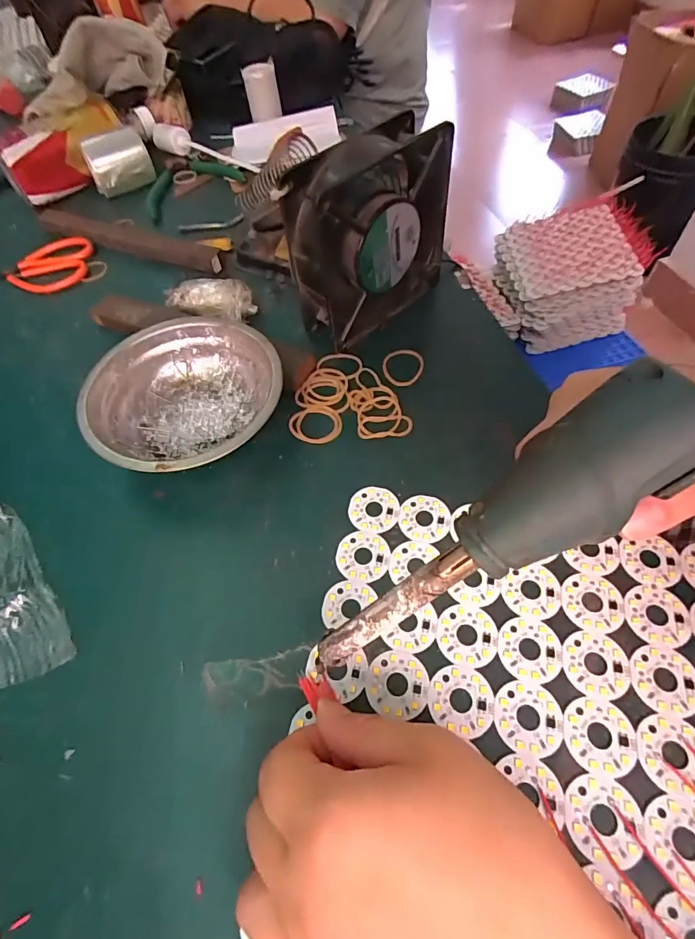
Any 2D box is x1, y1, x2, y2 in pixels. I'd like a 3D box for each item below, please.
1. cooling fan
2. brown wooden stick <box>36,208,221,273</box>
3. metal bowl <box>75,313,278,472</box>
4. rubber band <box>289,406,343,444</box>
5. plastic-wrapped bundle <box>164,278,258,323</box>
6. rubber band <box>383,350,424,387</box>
[{"bbox_3d":[0.018,-0.166,0.320,0.123,0.117,0.044,-38,62,-18],"label":"cooling fan"},{"bbox_3d":[-0.229,-0.235,0.443,0.241,0.020,0.021,22,62,18],"label":"brown wooden stick"},{"bbox_3d":[-0.106,-0.045,0.301,0.119,0.043,0.126,-2,57,3],"label":"metal bowl"},{"bbox_3d":[-0.023,-0.032,0.307,0.037,0.004,0.030,2,58,6],"label":"rubber band"},{"bbox_3d":[-0.116,-0.142,0.370,0.073,0.029,0.024,-1,57,4],"label":"plastic-wrapped bundle"},{"bbox_3d":[0.042,-0.079,0.331,0.031,0.004,0.035,-1,57,4],"label":"rubber band"}]

